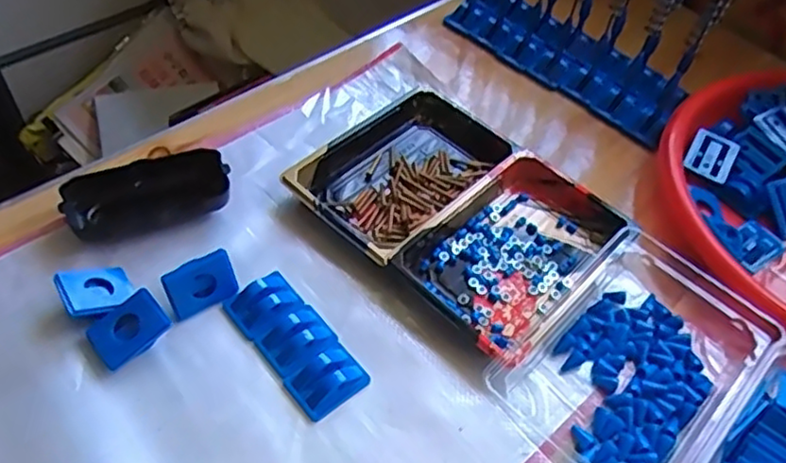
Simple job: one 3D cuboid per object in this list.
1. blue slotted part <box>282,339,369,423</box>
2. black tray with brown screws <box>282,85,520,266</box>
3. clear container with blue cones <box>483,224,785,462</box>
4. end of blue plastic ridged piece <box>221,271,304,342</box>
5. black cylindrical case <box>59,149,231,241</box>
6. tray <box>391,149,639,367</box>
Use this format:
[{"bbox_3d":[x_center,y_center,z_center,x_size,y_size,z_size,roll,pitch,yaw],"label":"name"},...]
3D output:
[{"bbox_3d":[-0.040,0.088,0.405,0.045,0.015,0.033,-32,61,-26],"label":"blue slotted part"},{"bbox_3d":[0.010,-0.049,0.512,0.108,0.021,0.165,37,57,22],"label":"black tray with brown screws"},{"bbox_3d":[0.159,0.076,0.423,0.118,0.025,0.184,38,58,23],"label":"clear container with blue cones"},{"bbox_3d":[-0.083,0.047,0.434,0.044,0.012,0.038,-30,60,-26],"label":"end of blue plastic ridged piece"},{"bbox_3d":[-0.173,-0.025,0.472,0.108,0.027,0.052,-14,54,-16],"label":"black cylindrical case"},{"bbox_3d":[0.088,0.010,0.468,0.108,0.026,0.164,38,58,23],"label":"tray"}]

